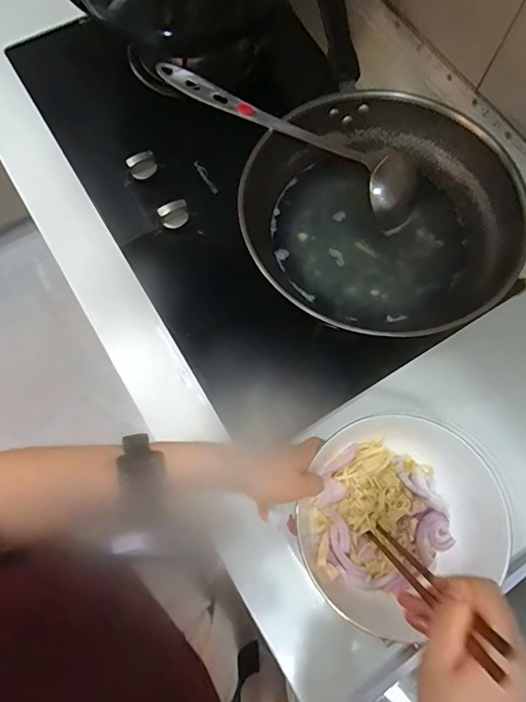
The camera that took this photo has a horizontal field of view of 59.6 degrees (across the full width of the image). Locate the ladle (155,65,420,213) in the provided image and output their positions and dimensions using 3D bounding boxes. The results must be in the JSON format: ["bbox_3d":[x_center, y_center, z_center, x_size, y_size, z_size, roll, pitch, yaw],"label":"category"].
[{"bbox_3d":[0.036,-0.265,0.542,0.310,0.070,0.086,30,75,9],"label":"ladle"}]

